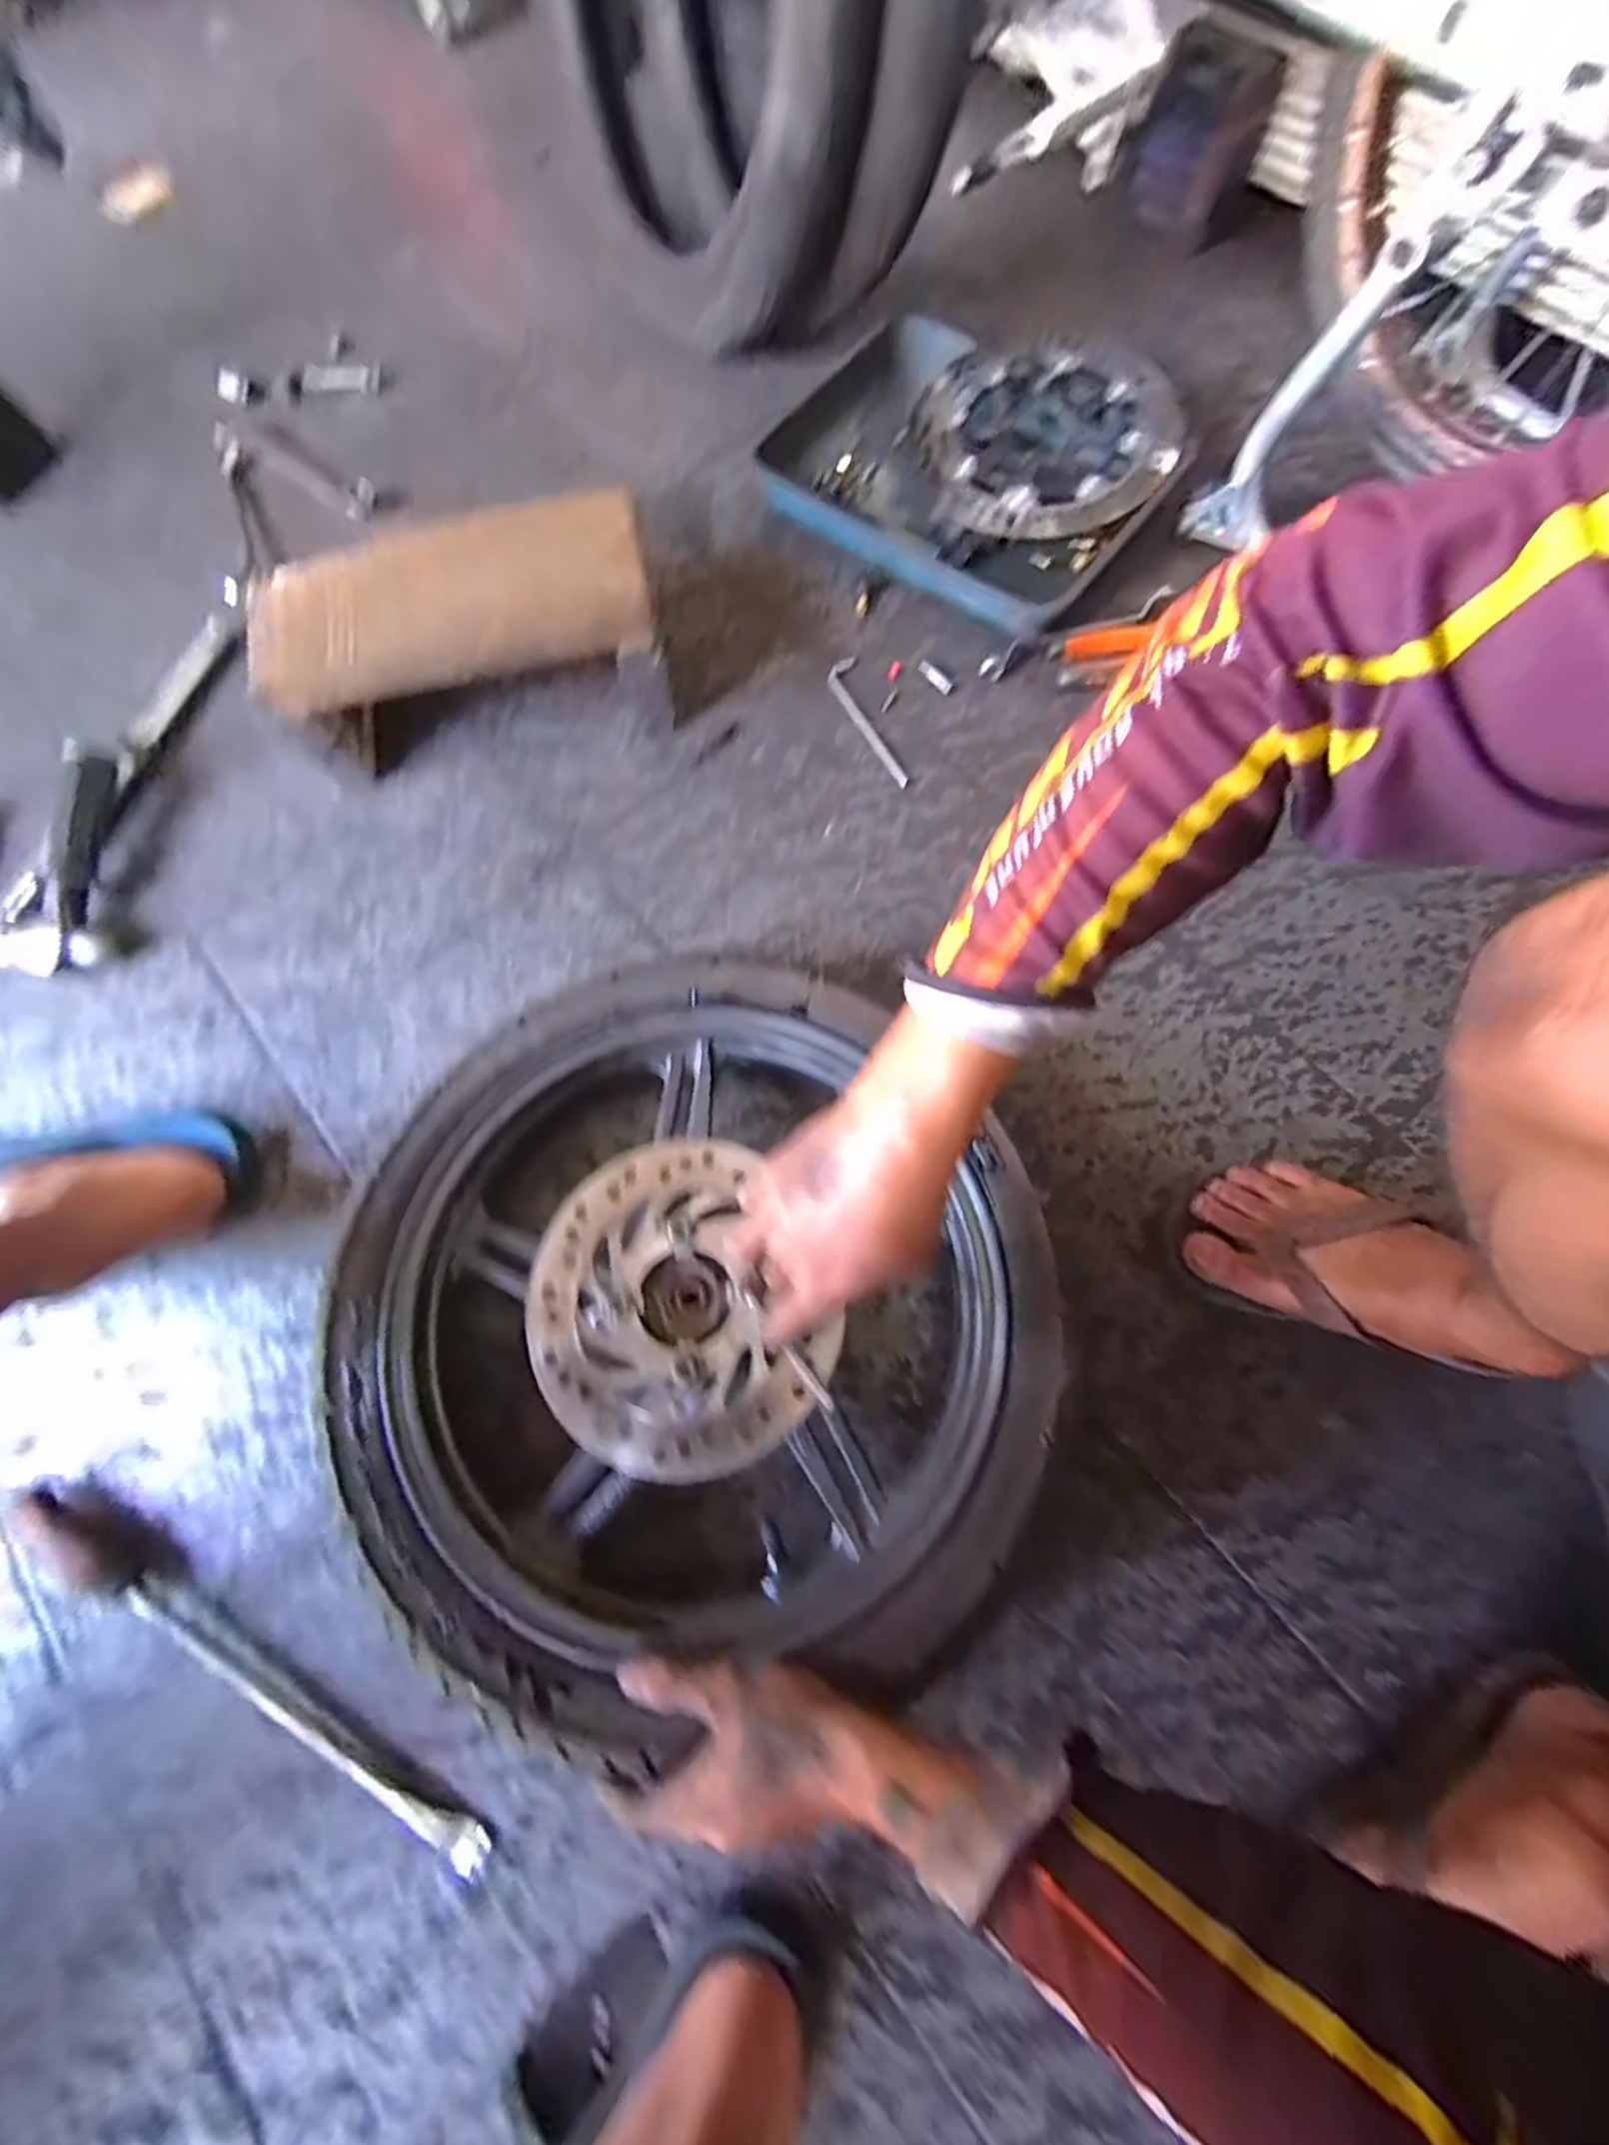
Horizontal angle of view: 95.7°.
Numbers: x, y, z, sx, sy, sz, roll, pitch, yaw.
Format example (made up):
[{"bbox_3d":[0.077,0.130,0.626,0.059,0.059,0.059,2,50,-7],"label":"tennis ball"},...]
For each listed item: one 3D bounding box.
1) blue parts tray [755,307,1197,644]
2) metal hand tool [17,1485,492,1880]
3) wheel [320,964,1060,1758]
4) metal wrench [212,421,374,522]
[{"bbox_3d":[0.162,-0.596,0.709,0.330,0.054,0.314,33,78,11],"label":"blue parts tray"},{"bbox_3d":[-0.352,0.368,0.446,0.374,0.021,0.031,28,77,10],"label":"metal hand tool"},{"bbox_3d":[-0.068,0.137,0.470,0.429,0.106,0.409,-1,74,2],"label":"wheel"},{"bbox_3d":[-0.541,-0.640,0.764,0.221,0.016,0.036,31,77,10],"label":"metal wrench"}]

